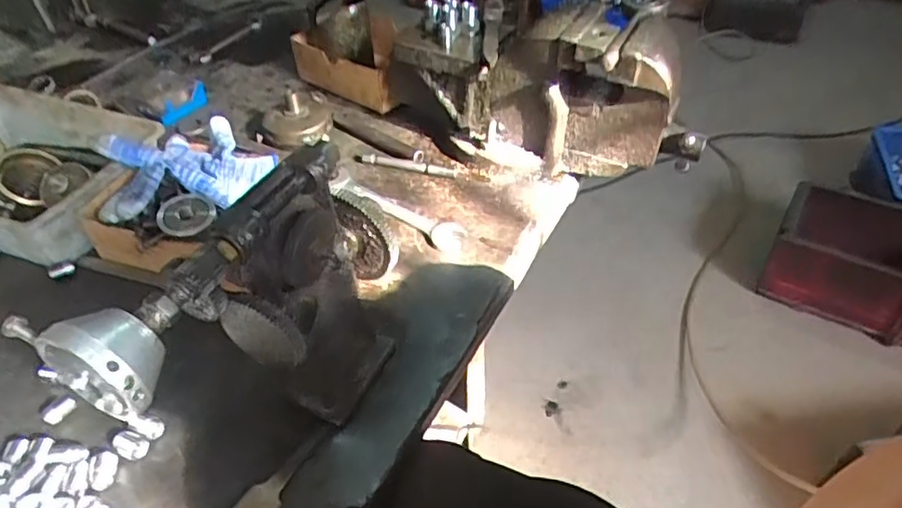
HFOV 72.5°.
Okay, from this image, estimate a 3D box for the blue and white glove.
[{"bbox_3d":[-0.242,-0.076,0.564,0.151,0.047,0.104,-19,45,-19],"label":"blue and white glove"}]

